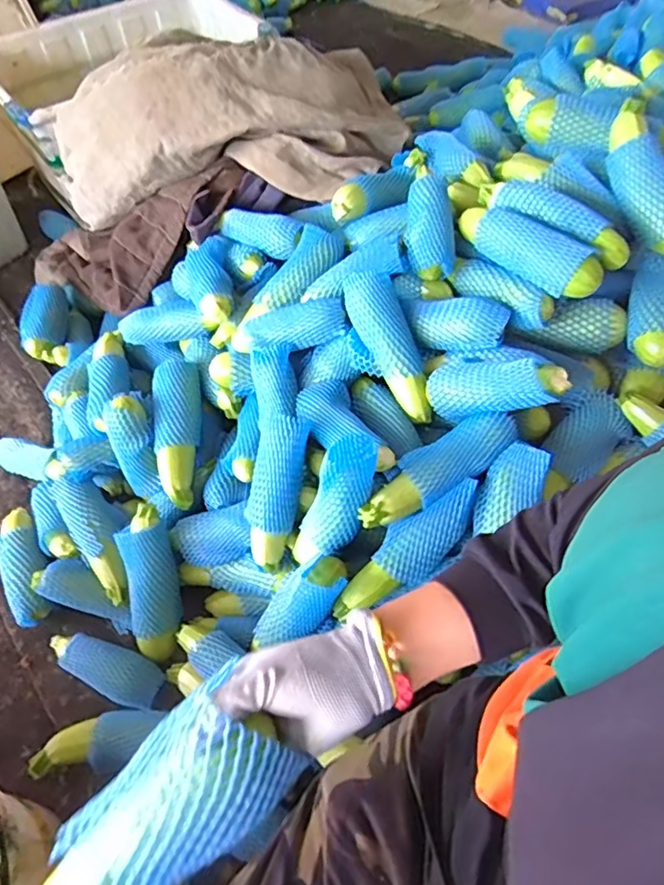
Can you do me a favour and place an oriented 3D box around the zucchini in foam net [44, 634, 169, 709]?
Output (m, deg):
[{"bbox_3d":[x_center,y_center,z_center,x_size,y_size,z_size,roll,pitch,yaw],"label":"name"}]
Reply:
[{"bbox_3d":[-0.356,0.345,0.895,0.200,0.051,0.066,20,57,15],"label":"zucchini in foam net"}]

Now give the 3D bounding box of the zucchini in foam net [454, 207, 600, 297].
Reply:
[{"bbox_3d":[0.279,-0.280,0.824,0.060,0.054,0.227,-33,59,-21],"label":"zucchini in foam net"}]

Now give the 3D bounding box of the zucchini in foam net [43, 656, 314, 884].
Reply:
[{"bbox_3d":[-0.123,0.254,0.392,0.196,0.058,0.090,-42,60,1],"label":"zucchini in foam net"}]

